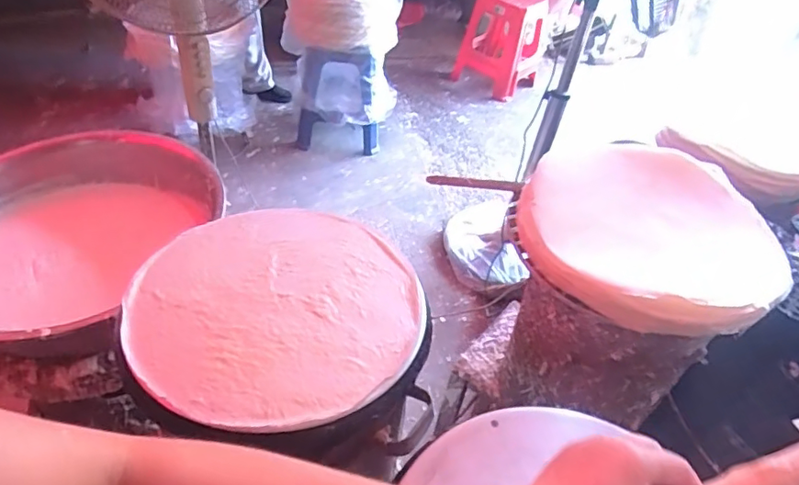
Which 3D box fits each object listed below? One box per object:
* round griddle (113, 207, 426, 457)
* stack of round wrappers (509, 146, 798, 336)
[{"bbox_3d":[-0.148,0.092,0.727,0.372,0.048,0.380,6,41,-1],"label":"round griddle"},{"bbox_3d":[0.393,-0.025,0.864,0.368,0.073,0.372,33,47,28],"label":"stack of round wrappers"}]

